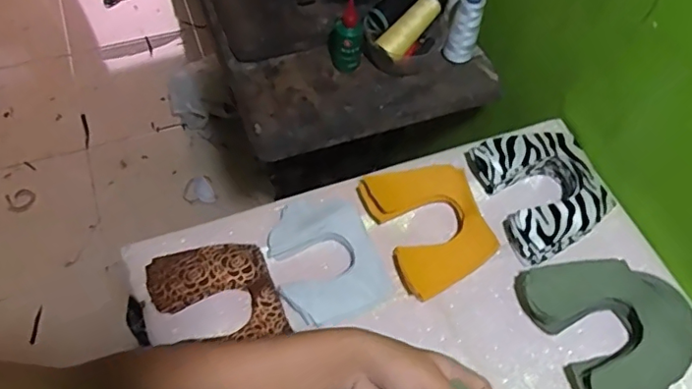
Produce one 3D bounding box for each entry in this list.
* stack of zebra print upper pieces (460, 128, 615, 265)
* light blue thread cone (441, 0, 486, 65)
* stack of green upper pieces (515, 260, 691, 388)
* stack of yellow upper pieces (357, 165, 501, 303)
[{"bbox_3d":[0.248,-0.006,0.703,0.128,0.051,0.154,-17,61,-13],"label":"stack of zebra print upper pieces"},{"bbox_3d":[0.172,-0.241,0.815,0.041,0.108,0.041,26,61,13],"label":"light blue thread cone"},{"bbox_3d":[0.305,0.145,0.623,0.175,0.038,0.173,-17,60,-12],"label":"stack of green upper pieces"},{"bbox_3d":[0.101,0.029,0.668,0.121,0.028,0.160,-25,69,-4],"label":"stack of yellow upper pieces"}]

